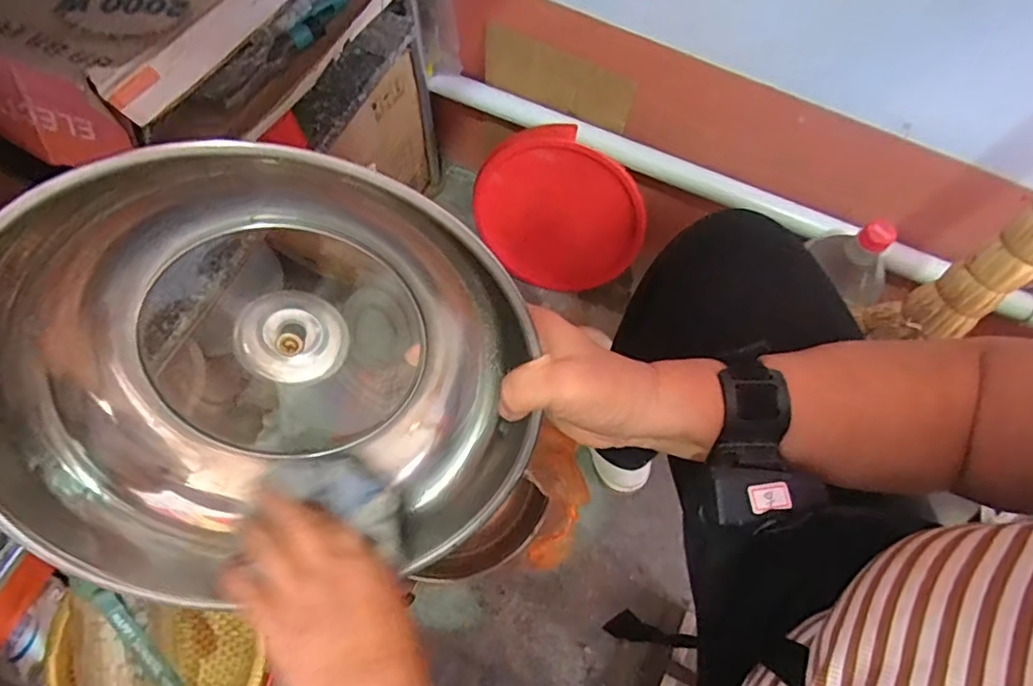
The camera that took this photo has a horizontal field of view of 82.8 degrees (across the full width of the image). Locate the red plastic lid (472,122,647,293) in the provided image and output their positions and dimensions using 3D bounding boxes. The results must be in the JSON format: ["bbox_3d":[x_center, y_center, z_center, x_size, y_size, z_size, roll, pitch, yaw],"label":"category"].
[{"bbox_3d":[0.058,-0.184,0.837,0.237,0.233,0.030,17,43,2],"label":"red plastic lid"}]

